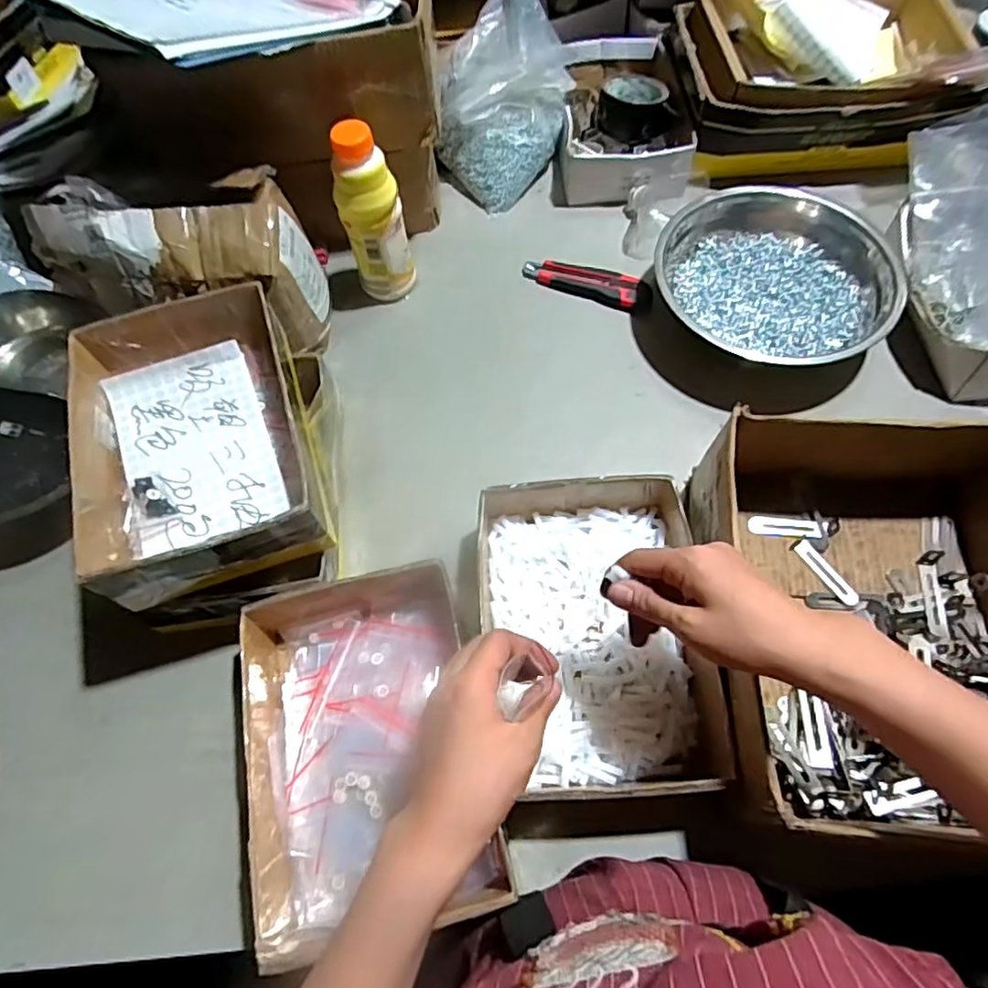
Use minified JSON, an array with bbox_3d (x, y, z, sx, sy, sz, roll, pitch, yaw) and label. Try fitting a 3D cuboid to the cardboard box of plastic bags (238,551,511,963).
[{"bbox_3d":[-0.101,0.197,0.480,0.177,0.073,0.248,-13,64,-3],"label":"cardboard box of plastic bags"}]

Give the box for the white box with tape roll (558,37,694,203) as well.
[{"bbox_3d":[0.164,-0.488,0.800,0.157,0.064,0.252,-1,64,2],"label":"white box with tape roll"}]

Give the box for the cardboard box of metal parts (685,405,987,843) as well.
[{"bbox_3d":[0.305,0.096,0.484,0.256,0.120,0.299,2,64,4],"label":"cardboard box of metal parts"}]

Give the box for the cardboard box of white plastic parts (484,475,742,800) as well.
[{"bbox_3d":[0.083,0.111,0.511,0.179,0.060,0.252,-4,64,1],"label":"cardboard box of white plastic parts"}]

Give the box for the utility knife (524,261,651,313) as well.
[{"bbox_3d":[0.109,-0.250,0.722,0.155,0.016,0.041,21,67,13],"label":"utility knife"}]

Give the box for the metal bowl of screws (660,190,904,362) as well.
[{"bbox_3d":[0.300,-0.234,0.661,0.235,0.090,0.182,9,65,7],"label":"metal bowl of screws"}]

